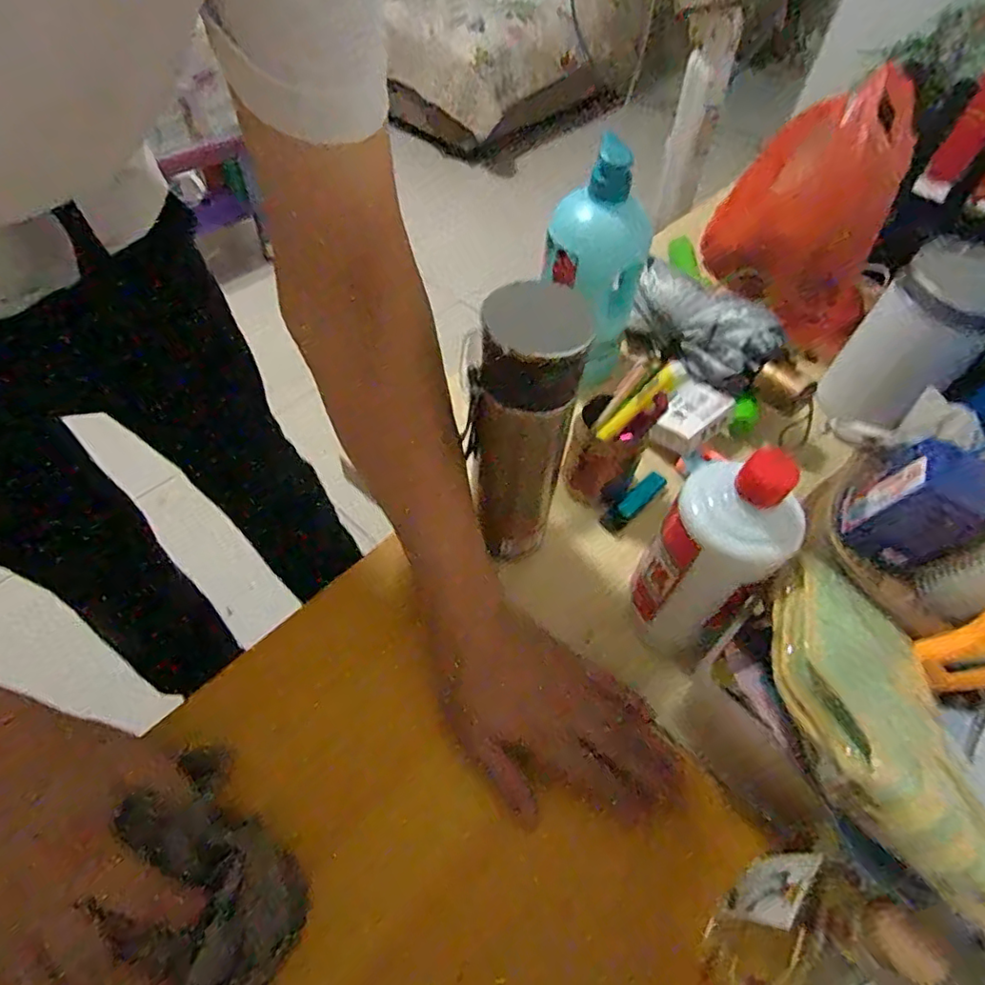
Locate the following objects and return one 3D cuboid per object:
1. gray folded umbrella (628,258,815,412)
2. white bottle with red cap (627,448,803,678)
[{"bbox_3d":[0.230,-0.162,0.591,0.083,0.079,0.226,-28,61,-21],"label":"gray folded umbrella"},{"bbox_3d":[0.147,0.049,0.396,0.073,0.185,0.065,34,60,18],"label":"white bottle with red cap"}]

